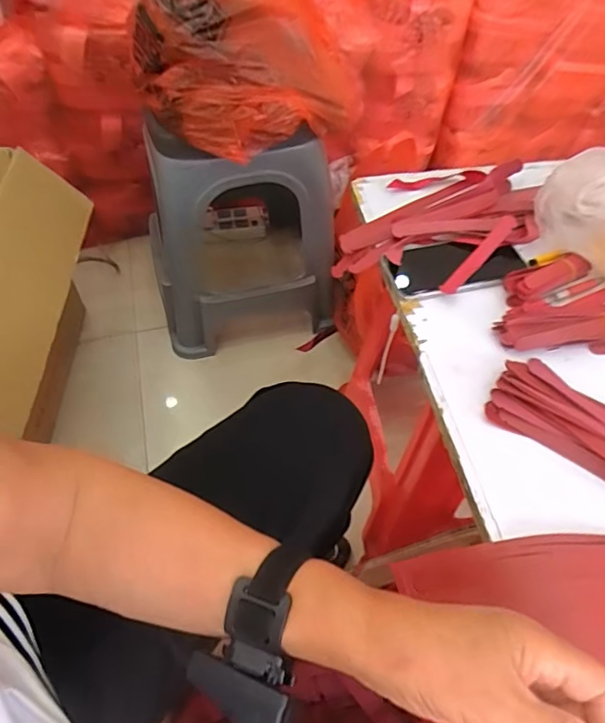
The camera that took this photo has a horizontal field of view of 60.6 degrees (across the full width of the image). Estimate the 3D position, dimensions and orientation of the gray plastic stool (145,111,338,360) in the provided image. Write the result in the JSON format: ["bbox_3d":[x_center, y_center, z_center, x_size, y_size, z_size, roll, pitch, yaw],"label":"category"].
[{"bbox_3d":[-0.143,-0.306,1.064,0.348,0.454,0.338,-12,55,-10],"label":"gray plastic stool"}]

